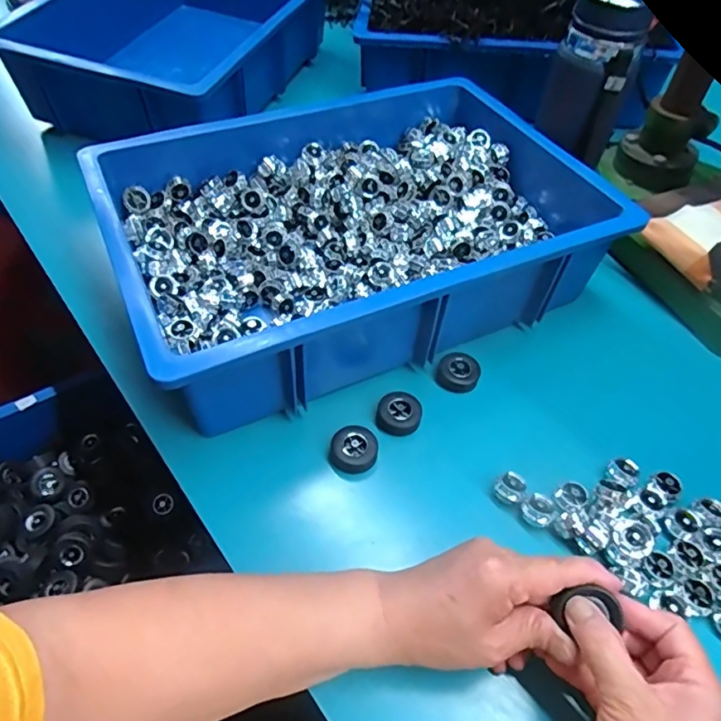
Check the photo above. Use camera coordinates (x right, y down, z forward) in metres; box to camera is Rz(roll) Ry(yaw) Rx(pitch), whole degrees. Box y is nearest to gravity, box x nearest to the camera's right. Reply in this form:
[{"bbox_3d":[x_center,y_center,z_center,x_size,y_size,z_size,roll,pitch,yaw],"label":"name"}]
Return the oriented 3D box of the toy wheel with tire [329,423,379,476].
[{"bbox_3d":[-0.005,0.071,0.422,0.036,0.017,0.033,0,52,0],"label":"toy wheel with tire"}]

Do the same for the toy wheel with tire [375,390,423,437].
[{"bbox_3d":[0.032,0.045,0.449,0.037,0.018,0.035,0,52,0],"label":"toy wheel with tire"}]

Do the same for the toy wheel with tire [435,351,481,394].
[{"bbox_3d":[0.088,0.011,0.479,0.037,0.016,0.033,29,57,20],"label":"toy wheel with tire"}]

